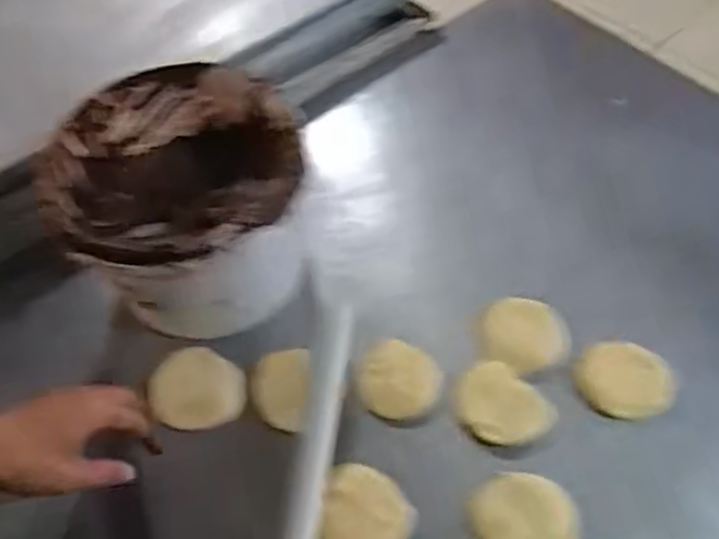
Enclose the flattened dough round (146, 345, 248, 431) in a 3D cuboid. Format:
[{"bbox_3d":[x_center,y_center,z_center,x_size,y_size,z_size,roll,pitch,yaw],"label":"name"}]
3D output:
[{"bbox_3d":[-0.151,0.109,0.616,0.086,0.006,0.082,-3,55,4],"label":"flattened dough round"}]

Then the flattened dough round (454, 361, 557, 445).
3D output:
[{"bbox_3d":[0.123,0.119,0.574,0.080,0.010,0.061,36,66,26],"label":"flattened dough round"}]

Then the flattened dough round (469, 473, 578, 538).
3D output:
[{"bbox_3d":[0.128,0.194,0.515,0.075,0.019,0.068,-12,55,-2],"label":"flattened dough round"}]

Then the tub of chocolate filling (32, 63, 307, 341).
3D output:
[{"bbox_3d":[-0.165,-0.054,0.631,0.207,0.160,0.216,-3,55,4],"label":"tub of chocolate filling"}]

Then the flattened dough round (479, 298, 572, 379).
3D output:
[{"bbox_3d":[0.155,0.062,0.626,0.079,0.022,0.069,21,60,19],"label":"flattened dough round"}]

